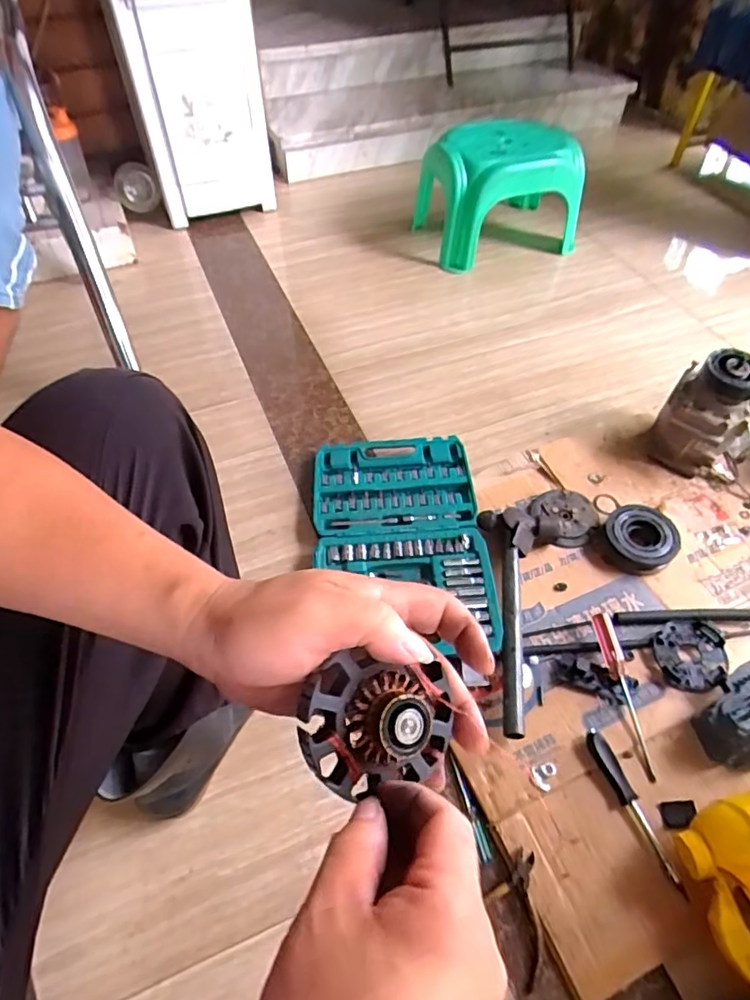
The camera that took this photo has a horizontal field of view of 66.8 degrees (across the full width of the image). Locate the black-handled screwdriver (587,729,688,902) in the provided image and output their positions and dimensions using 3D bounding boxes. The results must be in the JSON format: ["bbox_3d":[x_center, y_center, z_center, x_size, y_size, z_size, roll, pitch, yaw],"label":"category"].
[{"bbox_3d":[0.287,0.338,0.625,0.022,0.024,0.166,-14,51,-13],"label":"black-handled screwdriver"}]

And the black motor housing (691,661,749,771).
[{"bbox_3d":[0.441,0.255,0.668,0.122,0.061,0.081,-35,60,-24],"label":"black motor housing"}]

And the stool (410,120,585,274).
[{"bbox_3d":[0.315,-0.788,1.453,0.383,0.241,0.310,-10,53,-7],"label":"stool"}]

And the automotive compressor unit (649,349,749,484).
[{"bbox_3d":[0.558,-0.139,0.935,0.151,0.185,0.122,26,57,19],"label":"automotive compressor unit"}]

